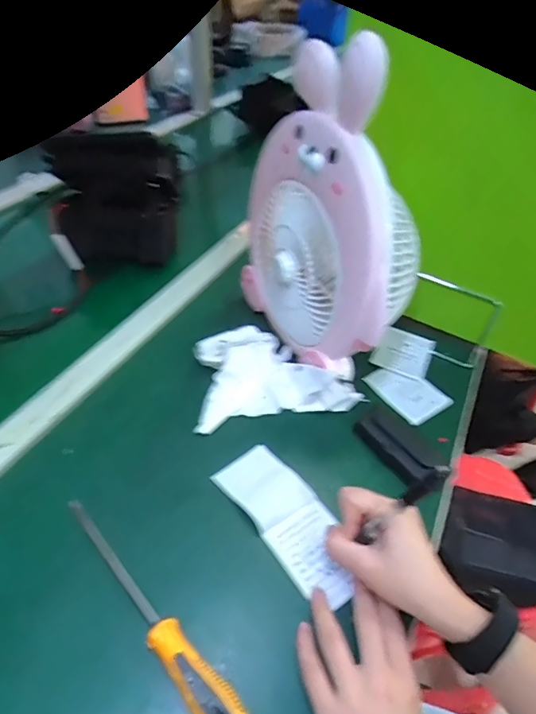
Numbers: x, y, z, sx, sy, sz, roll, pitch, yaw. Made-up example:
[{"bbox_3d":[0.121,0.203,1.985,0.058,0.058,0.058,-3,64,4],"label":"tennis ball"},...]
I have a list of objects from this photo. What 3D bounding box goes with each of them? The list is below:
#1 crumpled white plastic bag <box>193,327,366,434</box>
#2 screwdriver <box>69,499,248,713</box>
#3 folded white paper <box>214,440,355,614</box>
[{"bbox_3d":[0.004,0.019,0.543,0.180,0.041,0.114,-6,45,-11],"label":"crumpled white plastic bag"},{"bbox_3d":[-0.099,0.196,0.368,0.029,0.025,0.237,-31,54,-31],"label":"screwdriver"},{"bbox_3d":[0.019,0.152,0.430,0.072,0.010,0.162,-24,53,-25],"label":"folded white paper"}]

